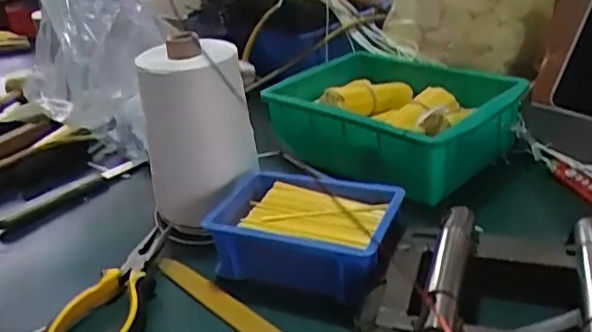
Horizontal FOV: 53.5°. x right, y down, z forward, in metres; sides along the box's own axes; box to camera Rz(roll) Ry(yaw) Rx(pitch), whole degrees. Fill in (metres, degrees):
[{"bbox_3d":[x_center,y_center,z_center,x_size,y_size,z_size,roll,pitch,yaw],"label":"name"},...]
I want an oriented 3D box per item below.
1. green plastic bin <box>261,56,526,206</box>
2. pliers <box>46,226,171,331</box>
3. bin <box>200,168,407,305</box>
[{"bbox_3d":[0.103,-0.053,0.648,0.178,0.076,0.239,-29,35,-35],"label":"green plastic bin"},{"bbox_3d":[-0.136,0.098,0.472,0.059,0.029,0.148,2,29,17],"label":"pliers"},{"bbox_3d":[0.008,0.054,0.481,0.148,0.050,0.103,9,32,28],"label":"bin"}]

